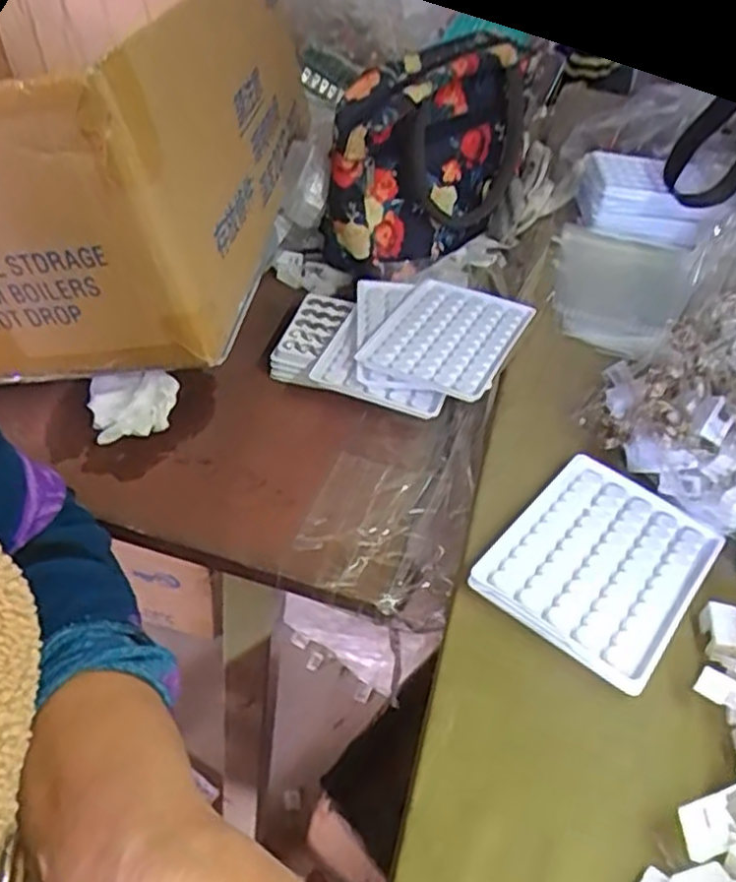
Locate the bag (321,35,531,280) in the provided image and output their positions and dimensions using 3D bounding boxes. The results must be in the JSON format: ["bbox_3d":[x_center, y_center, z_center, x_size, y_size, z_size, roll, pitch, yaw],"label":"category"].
[{"bbox_3d":[0.061,-0.257,0.652,0.104,0.138,0.251,19,43,15],"label":"bag"}]

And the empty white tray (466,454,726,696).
[{"bbox_3d":[0.125,0.063,0.402,0.094,0.013,0.127,30,47,25],"label":"empty white tray"}]

